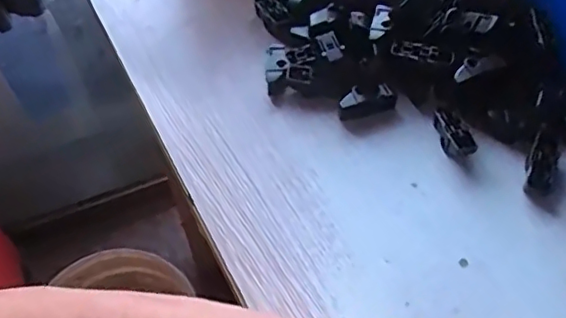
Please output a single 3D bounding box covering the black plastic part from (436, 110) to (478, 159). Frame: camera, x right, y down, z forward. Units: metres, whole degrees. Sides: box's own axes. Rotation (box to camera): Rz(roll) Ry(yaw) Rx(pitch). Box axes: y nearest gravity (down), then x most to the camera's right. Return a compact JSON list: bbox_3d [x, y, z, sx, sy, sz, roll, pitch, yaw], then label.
[{"bbox_3d":[0.127,-0.018,0.430,0.019,0.015,0.040,-9,54,-1],"label":"black plastic part"}]

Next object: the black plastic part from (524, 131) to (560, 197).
[{"bbox_3d":[0.183,0.003,0.411,0.019,0.017,0.049,13,75,15],"label":"black plastic part"}]

